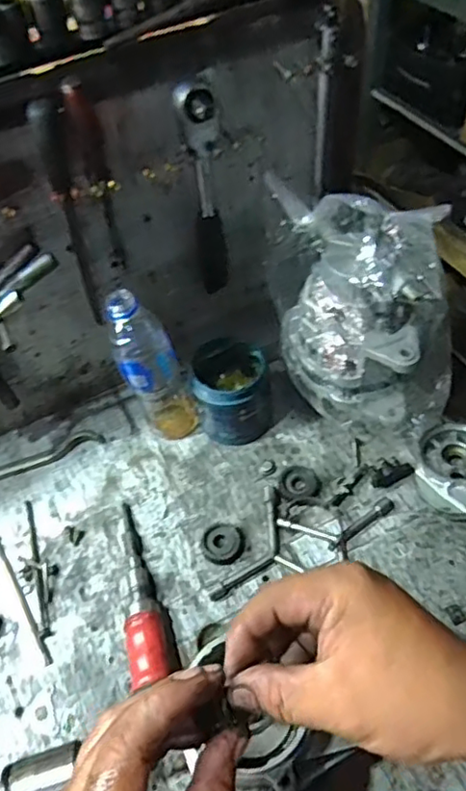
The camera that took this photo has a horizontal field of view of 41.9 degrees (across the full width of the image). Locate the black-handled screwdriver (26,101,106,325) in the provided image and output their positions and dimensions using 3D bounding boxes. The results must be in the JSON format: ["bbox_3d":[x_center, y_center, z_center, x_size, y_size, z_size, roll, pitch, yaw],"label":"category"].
[{"bbox_3d":[-0.152,-0.165,0.596,0.023,0.246,0.032,-25,54,-13],"label":"black-handled screwdriver"}]

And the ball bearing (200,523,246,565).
[{"bbox_3d":[-0.012,0.157,0.660,0.046,0.015,0.048,-17,52,-8],"label":"ball bearing"}]

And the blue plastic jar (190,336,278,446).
[{"bbox_3d":[0.003,-0.002,0.723,0.087,0.101,0.085,-3,52,3],"label":"blue plastic jar"}]

